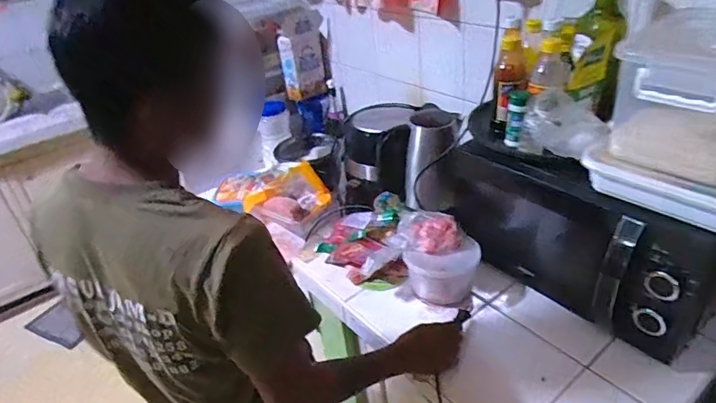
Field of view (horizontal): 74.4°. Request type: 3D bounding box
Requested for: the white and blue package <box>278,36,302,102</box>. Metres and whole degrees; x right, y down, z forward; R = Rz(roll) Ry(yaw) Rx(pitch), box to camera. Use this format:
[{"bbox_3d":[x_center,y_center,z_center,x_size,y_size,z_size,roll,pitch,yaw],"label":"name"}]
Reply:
[{"bbox_3d":[-0.245,-0.470,1.685,0.040,0.228,0.029,-1,33,10],"label":"white and blue package"}]

